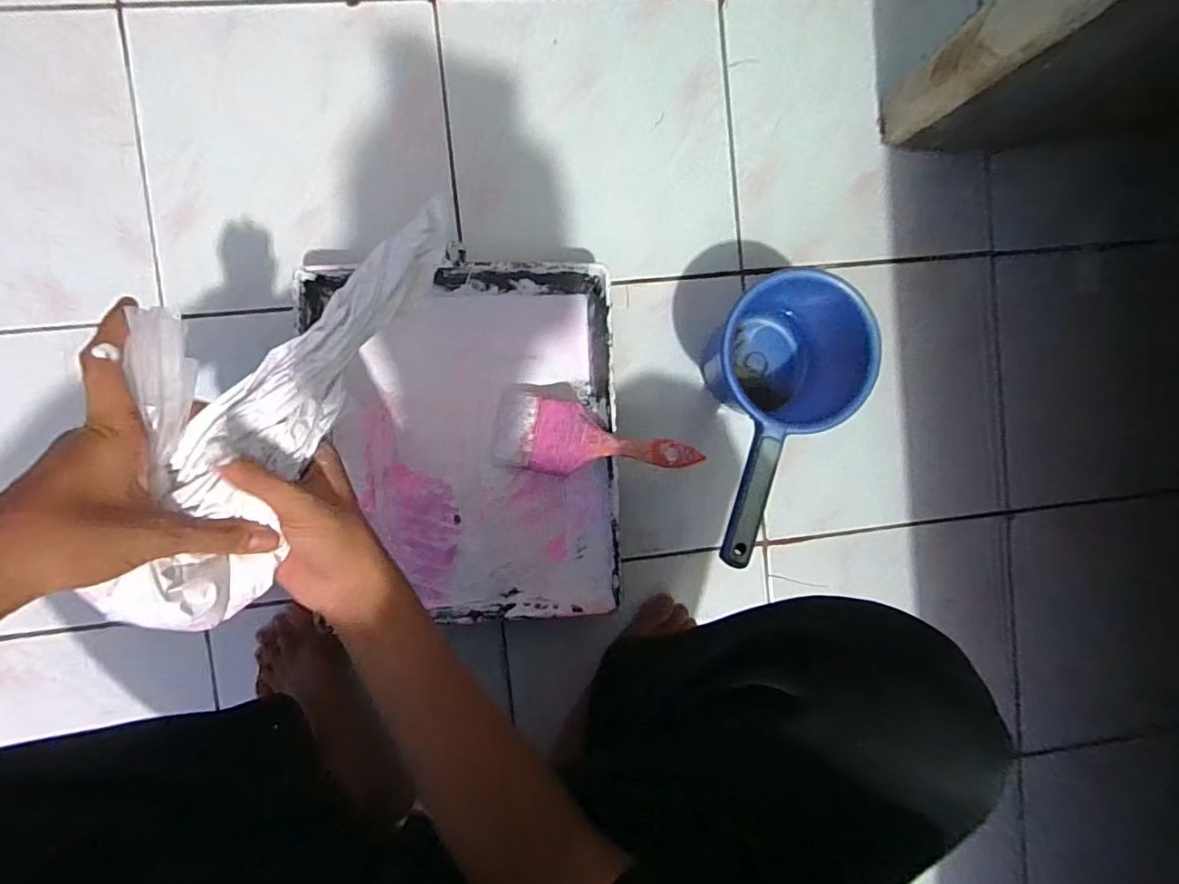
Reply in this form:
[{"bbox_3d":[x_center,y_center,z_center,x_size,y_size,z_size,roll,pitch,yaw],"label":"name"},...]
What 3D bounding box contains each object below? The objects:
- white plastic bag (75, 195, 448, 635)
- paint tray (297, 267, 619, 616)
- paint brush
[{"bbox_3d":[-0.196,-0.034,0.328,0.116,0.063,0.283,31,80,-7],"label":"white plastic bag"},{"bbox_3d":[-0.127,0.001,0.564,0.294,0.076,0.339,-2,94,-6],"label":"paint tray"},{"bbox_3d":[-0.001,-0.001,0.540,0.206,0.022,0.073,9,93,20],"label":"paint brush"}]

